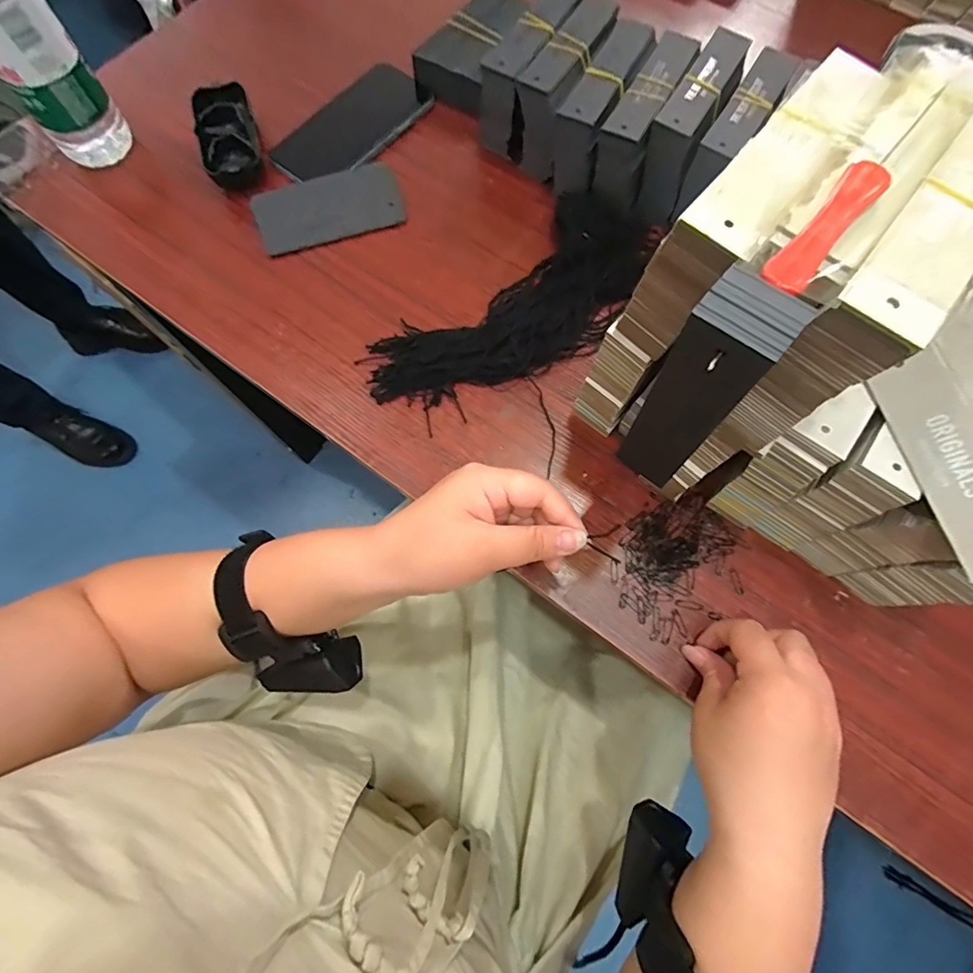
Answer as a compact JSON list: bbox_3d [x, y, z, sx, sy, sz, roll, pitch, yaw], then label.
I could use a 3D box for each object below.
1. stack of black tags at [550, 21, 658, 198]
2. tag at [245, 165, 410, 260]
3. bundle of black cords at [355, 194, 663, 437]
[{"bbox_3d":[0.099,-0.322,0.428,0.040,0.073,0.138,27,75,9],"label":"stack of black tags"},{"bbox_3d":[-0.140,-0.248,0.435,0.128,0.010,0.058,-18,92,-7],"label":"tag"},{"bbox_3d":[0.026,-0.141,0.400,0.254,0.028,0.104,-36,76,-10],"label":"bundle of black cords"}]

